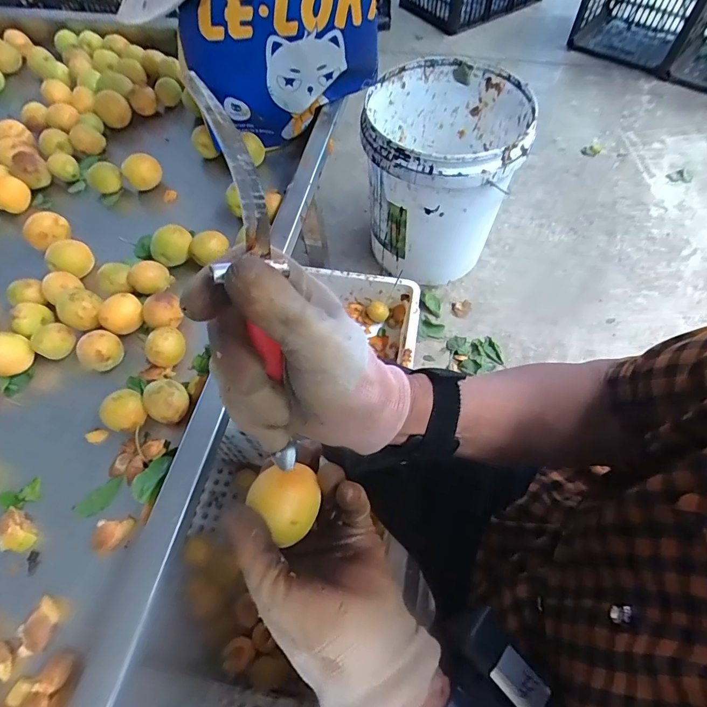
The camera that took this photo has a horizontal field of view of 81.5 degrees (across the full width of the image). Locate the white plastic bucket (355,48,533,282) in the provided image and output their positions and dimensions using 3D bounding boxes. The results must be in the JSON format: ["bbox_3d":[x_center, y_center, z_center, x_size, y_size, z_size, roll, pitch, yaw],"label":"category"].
[{"bbox_3d":[0.181,-0.376,0.903,0.296,0.359,0.346,14,62,9],"label":"white plastic bucket"}]

